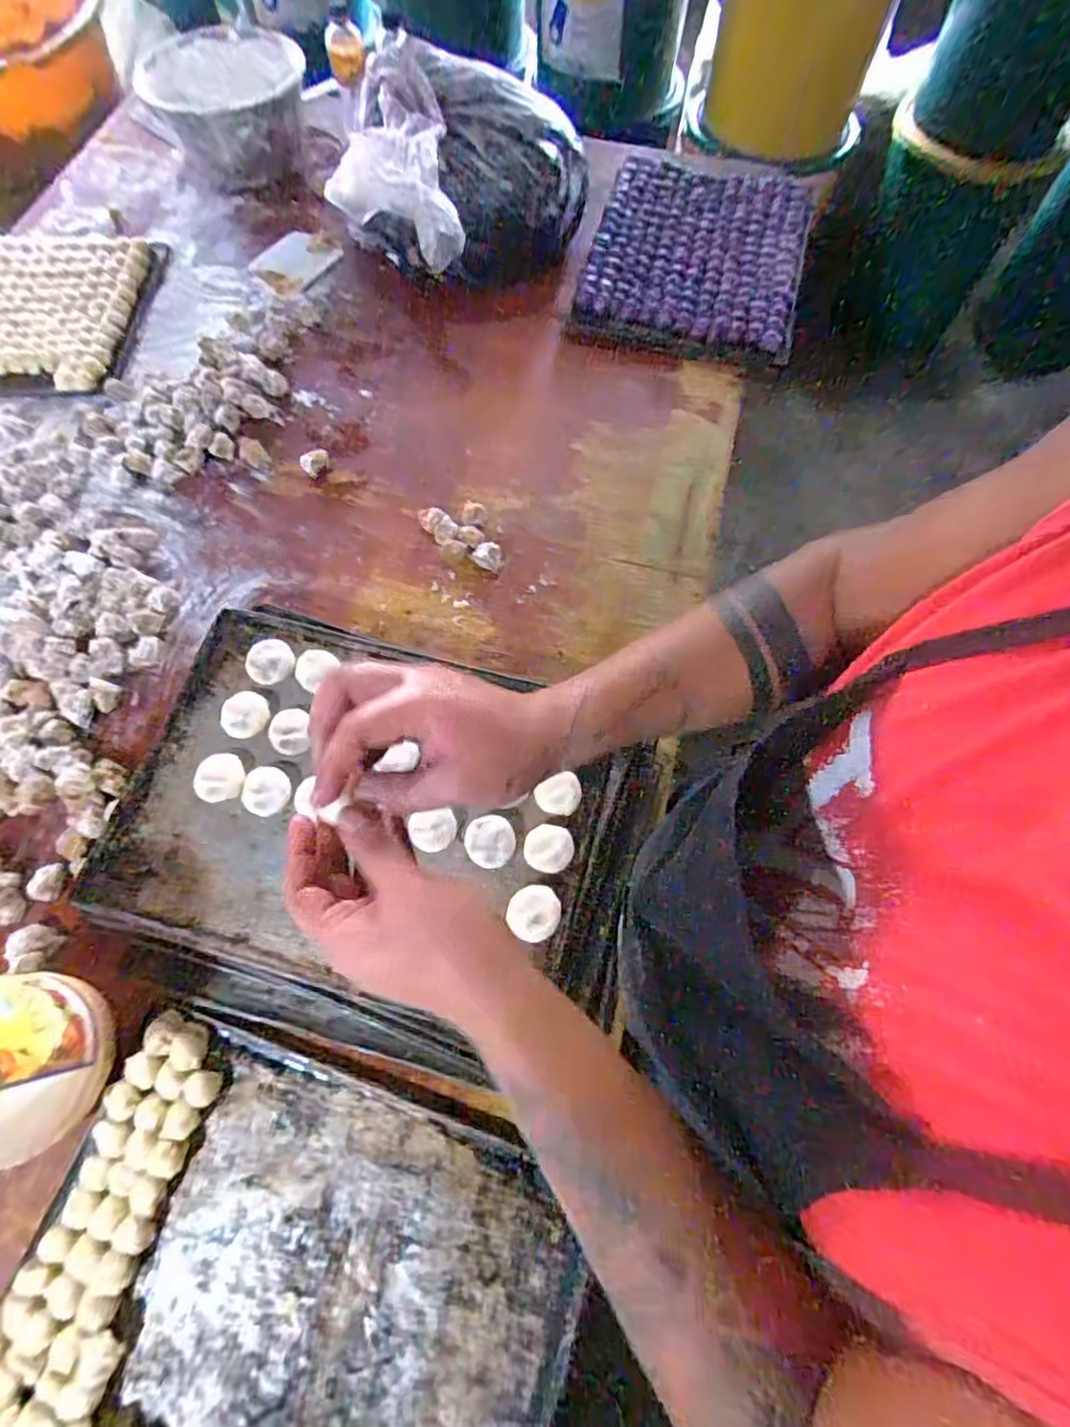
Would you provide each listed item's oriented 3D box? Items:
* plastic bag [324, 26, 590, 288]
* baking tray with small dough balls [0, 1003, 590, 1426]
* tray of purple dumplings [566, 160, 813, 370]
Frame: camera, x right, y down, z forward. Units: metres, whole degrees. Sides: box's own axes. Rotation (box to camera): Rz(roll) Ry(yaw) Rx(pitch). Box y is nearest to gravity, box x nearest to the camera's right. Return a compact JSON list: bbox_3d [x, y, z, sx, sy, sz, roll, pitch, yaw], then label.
[{"bbox_3d":[-0.110,-0.754,0.859,0.327,0.177,0.335,13,69,5],"label":"plastic bag"},{"bbox_3d":[-0.194,0.472,0.469,0.424,0.030,0.313,18,70,7],"label":"baking tray with small dough balls"},{"bbox_3d":[0.265,-0.742,0.958,0.328,0.036,0.455,14,69,5],"label":"tray of purple dumplings"}]

